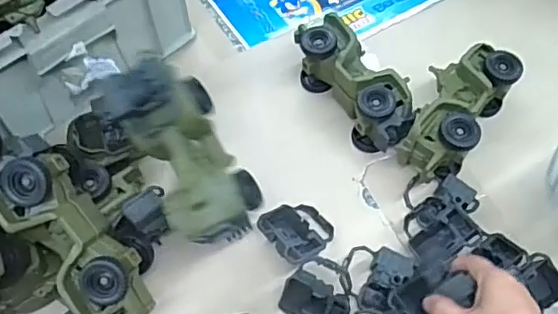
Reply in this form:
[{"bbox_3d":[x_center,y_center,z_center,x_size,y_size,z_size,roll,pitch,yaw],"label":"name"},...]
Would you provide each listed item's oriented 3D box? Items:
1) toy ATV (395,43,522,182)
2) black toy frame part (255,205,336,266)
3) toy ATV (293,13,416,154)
[{"bbox_3d":[0.203,-0.047,0.687,0.086,0.083,0.187,31,63,20],"label":"toy ATV"},{"bbox_3d":[0.023,0.081,0.630,0.071,0.040,0.075,-36,63,-20],"label":"black toy frame part"},{"bbox_3d":[0.089,-0.091,0.715,0.068,0.081,0.204,-30,61,-16],"label":"toy ATV"}]

